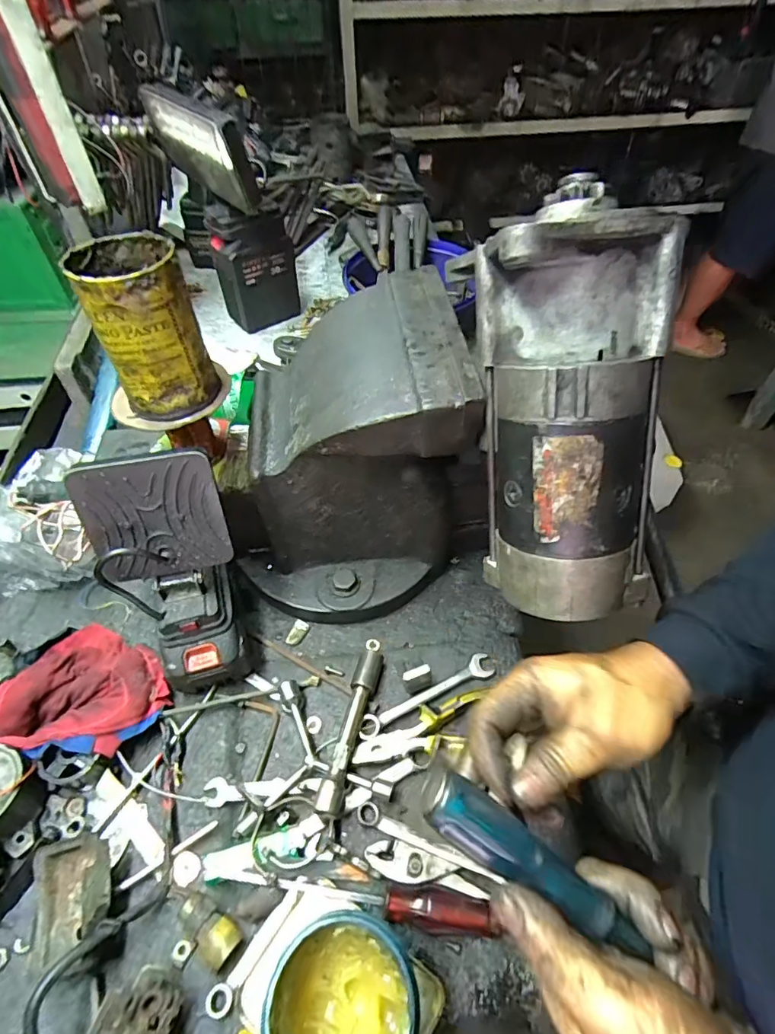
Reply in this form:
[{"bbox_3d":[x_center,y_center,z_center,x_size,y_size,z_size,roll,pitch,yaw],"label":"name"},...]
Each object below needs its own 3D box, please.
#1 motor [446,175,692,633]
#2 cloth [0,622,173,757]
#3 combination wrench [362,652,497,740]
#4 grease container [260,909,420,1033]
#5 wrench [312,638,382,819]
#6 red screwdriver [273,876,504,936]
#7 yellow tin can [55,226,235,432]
[{"bbox_3d":[0.098,-0.056,0.282,0.093,0.230,0.085,-4,13,-4],"label":"motor"},{"bbox_3d":[-0.277,0.169,0.457,0.126,0.059,0.134,22,54,16],"label":"cloth"},{"bbox_3d":[0.039,0.171,0.486,0.145,0.006,0.023,-22,55,-17],"label":"combination wrench"},{"bbox_3d":[-0.026,0.309,0.319,0.089,0.086,0.090,0,51,0],"label":"grease container"},{"bbox_3d":[-0.029,0.180,0.461,0.021,0.023,0.164,11,52,8],"label":"wrench"},{"bbox_3d":[0.000,0.296,0.387,0.169,0.027,0.025,7,52,5],"label":"red screwdriver"},{"bbox_3d":[-0.184,-0.142,0.389,0.086,0.116,0.079,0,51,0],"label":"yellow tin can"}]

